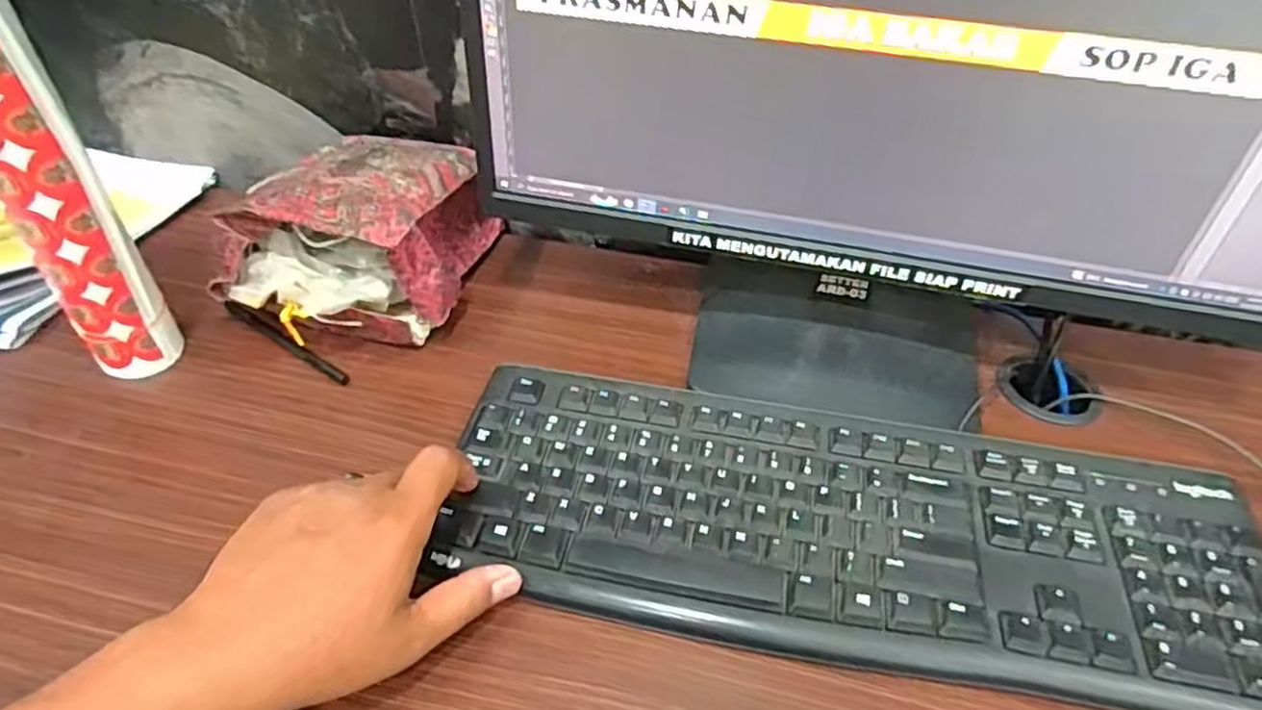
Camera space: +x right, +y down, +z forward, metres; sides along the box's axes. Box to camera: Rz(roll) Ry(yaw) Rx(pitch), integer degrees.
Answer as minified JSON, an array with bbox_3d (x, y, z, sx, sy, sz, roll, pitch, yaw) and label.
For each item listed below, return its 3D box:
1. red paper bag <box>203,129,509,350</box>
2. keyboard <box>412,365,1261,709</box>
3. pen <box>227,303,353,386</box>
[{"bbox_3d":[-0.199,-0.084,0.541,0.160,0.095,0.176,7,44,7],"label":"red paper bag"},{"bbox_3d":[0.115,0.092,0.401,0.421,0.017,0.152,8,44,8],"label":"keyboard"},{"bbox_3d":[-0.242,-0.010,0.514,0.123,0.014,0.010,26,49,25],"label":"pen"}]

